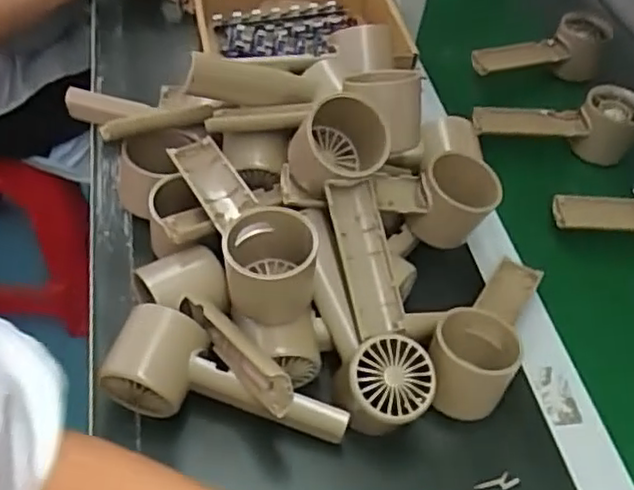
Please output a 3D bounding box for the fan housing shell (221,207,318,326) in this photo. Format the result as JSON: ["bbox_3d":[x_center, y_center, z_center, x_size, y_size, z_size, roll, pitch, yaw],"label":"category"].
[{"bbox_3d":[-0.030,0.015,0.420,0.058,0.056,0.053,4,50,-1],"label":"fan housing shell"}]

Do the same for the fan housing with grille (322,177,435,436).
[{"bbox_3d":[0.035,0.040,0.438,0.054,0.054,0.161,-6,75,-8],"label":"fan housing with grille"}]

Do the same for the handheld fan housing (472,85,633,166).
[{"bbox_3d":[0.230,-0.112,0.638,0.158,0.059,0.053,-4,50,-9],"label":"handheld fan housing"}]

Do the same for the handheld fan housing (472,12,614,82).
[{"bbox_3d":[0.246,-0.208,0.712,0.160,0.050,0.056,-12,52,-14],"label":"handheld fan housing"}]

